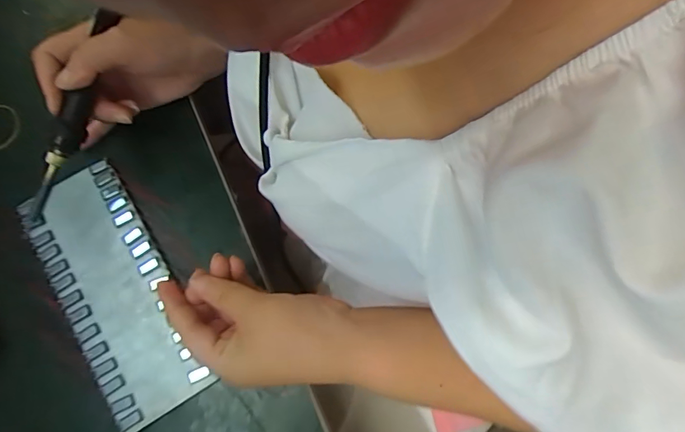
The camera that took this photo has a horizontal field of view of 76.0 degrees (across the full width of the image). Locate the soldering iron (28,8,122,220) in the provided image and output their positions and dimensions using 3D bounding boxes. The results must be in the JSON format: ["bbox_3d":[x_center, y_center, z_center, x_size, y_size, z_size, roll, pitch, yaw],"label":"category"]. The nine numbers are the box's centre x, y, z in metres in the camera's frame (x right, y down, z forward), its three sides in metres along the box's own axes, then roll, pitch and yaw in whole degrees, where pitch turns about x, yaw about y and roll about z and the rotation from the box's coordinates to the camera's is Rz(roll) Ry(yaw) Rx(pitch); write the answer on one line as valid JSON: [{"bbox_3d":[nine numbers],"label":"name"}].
[{"bbox_3d":[-0.183,-0.069,0.299,0.018,0.019,0.149,19,89,5],"label":"soldering iron"}]

